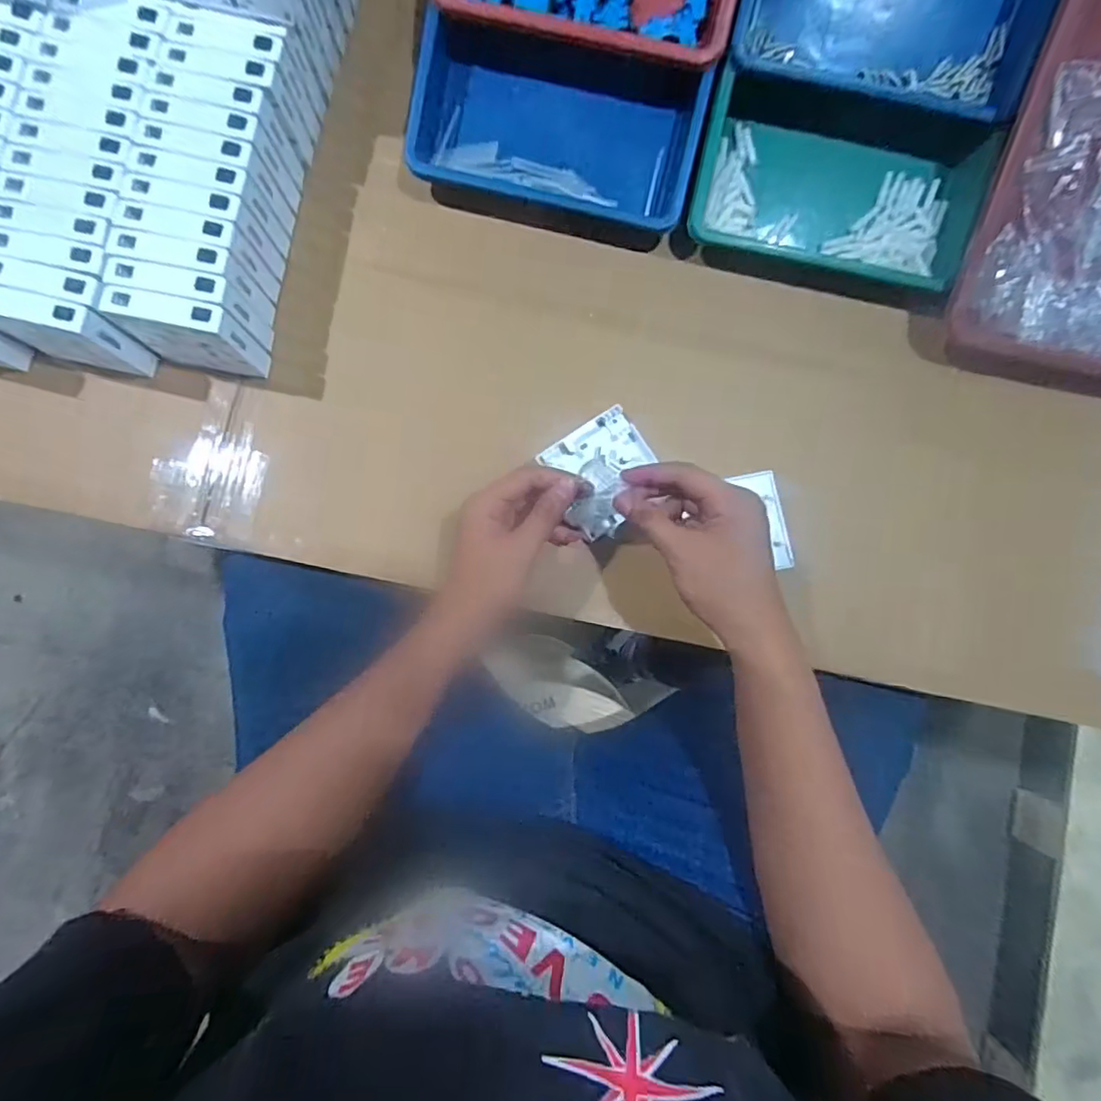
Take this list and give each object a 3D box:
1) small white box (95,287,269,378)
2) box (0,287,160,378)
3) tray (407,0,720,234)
[{"bbox_3d":[-0.281,-0.167,0.463,0.088,0.088,0.027,11,85,-2],"label":"small white box"},{"bbox_3d":[-0.375,-0.167,0.454,0.095,0.077,0.025,11,85,-2],"label":"box"},{"bbox_3d":[0.004,-0.360,0.519,0.237,0.060,0.123,10,109,-2],"label":"tray"}]

